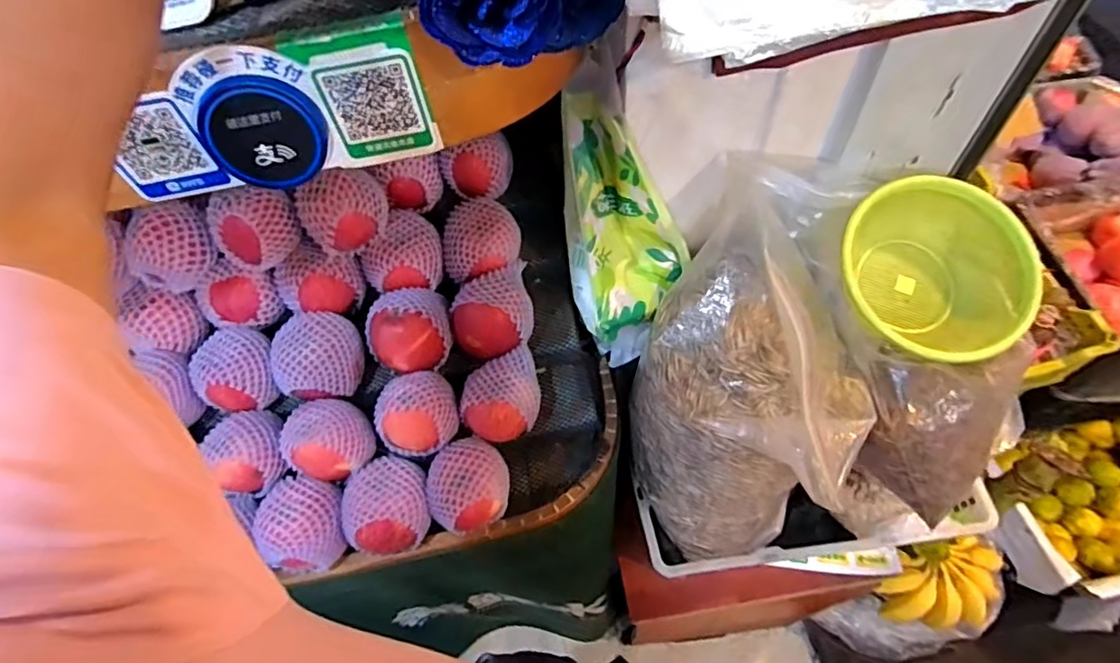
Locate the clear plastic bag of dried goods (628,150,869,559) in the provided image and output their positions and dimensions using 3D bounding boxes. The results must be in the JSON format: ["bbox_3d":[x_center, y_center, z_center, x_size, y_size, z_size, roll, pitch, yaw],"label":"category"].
[{"bbox_3d":[0.230,0.064,0.740,0.236,0.383,0.355,15,60,14],"label":"clear plastic bag of dried goods"}]

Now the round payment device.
[{"bbox_3d":[-0.205,-0.136,0.403,0.076,0.079,0.016,-7,57,0],"label":"round payment device"}]

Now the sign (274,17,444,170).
[{"bbox_3d":[-0.136,-0.161,0.409,0.084,0.101,0.007,-11,57,-1],"label":"sign"}]

